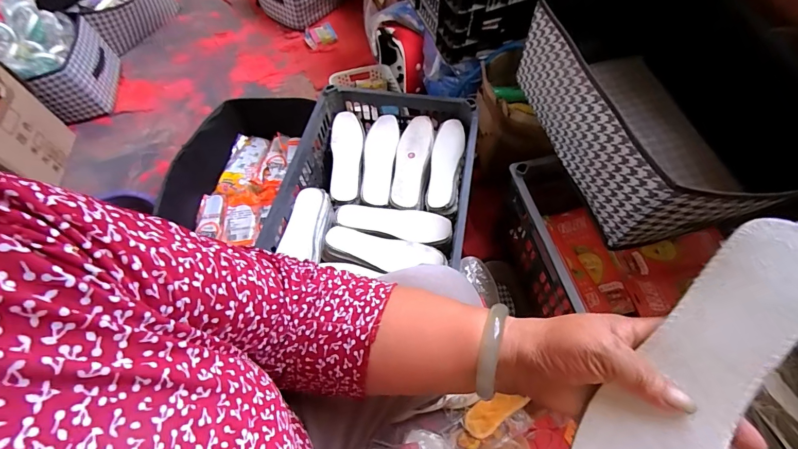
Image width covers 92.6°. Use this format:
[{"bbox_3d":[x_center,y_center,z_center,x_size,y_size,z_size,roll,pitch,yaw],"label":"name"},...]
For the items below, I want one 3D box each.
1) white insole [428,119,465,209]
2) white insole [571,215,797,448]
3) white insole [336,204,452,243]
[{"bbox_3d":[0.095,-0.126,0.781,0.062,0.022,0.215,9,60,7],"label":"white insole"},{"bbox_3d":[0.182,0.099,0.238,0.061,0.030,0.219,32,98,19],"label":"white insole"},{"bbox_3d":[-0.011,-0.009,0.728,0.214,0.018,0.068,14,60,10],"label":"white insole"}]

